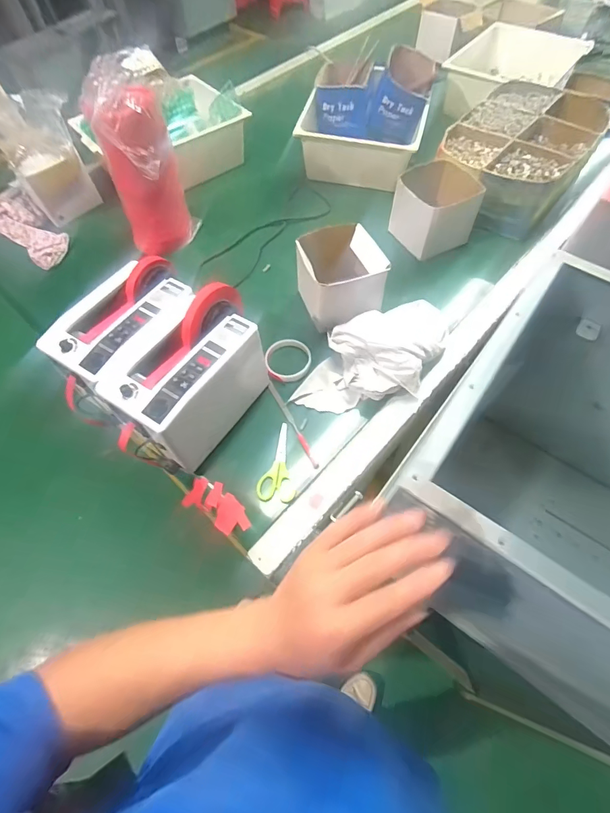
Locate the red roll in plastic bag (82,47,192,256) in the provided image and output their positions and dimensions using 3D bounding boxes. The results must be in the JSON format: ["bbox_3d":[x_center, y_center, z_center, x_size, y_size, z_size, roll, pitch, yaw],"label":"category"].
[{"bbox_3d":[-0.296,-0.447,0.735,0.158,0.316,0.129,-23,62,-9],"label":"red roll in plastic bag"}]

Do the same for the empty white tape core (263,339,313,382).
[{"bbox_3d":[-0.031,-0.086,0.699,0.079,0.015,0.085,-1,61,2],"label":"empty white tape core"}]

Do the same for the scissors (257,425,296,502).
[{"bbox_3d":[-0.040,0.085,0.608,0.055,0.004,0.127,4,61,5],"label":"scissors"}]

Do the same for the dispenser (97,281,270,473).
[{"bbox_3d":[-0.172,-0.046,0.596,0.139,0.157,0.257,29,66,17],"label":"dispenser"}]

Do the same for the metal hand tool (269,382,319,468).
[{"bbox_3d":[-0.020,0.028,0.641,0.011,0.004,0.173,-24,63,-10],"label":"metal hand tool"}]

